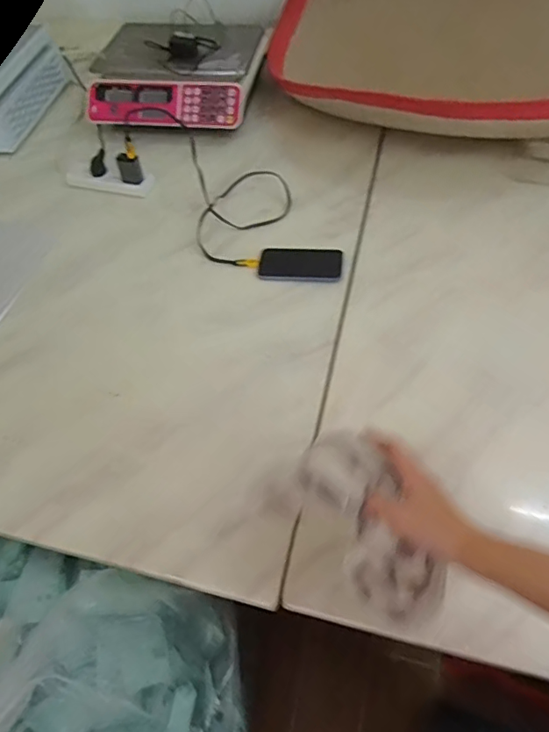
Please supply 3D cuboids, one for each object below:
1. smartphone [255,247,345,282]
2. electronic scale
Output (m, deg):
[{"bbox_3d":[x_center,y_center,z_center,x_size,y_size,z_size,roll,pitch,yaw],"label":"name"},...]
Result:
[{"bbox_3d":[0.045,-0.175,0.846,0.140,0.007,0.077,4,60,7],"label":"smartphone"},{"bbox_3d":[-0.212,-0.640,1.084,0.344,0.106,0.296,9,58,10],"label":"electronic scale"}]

